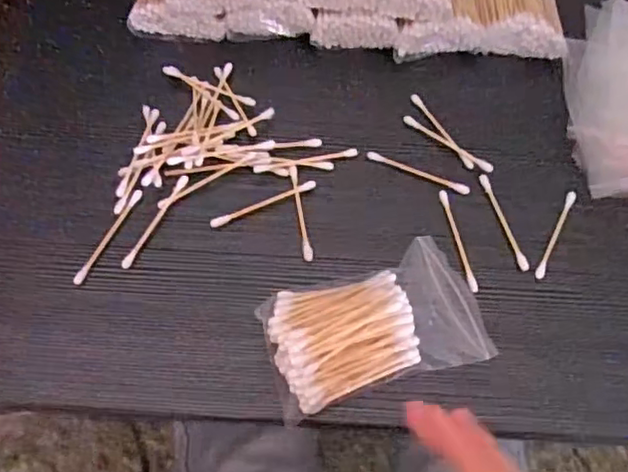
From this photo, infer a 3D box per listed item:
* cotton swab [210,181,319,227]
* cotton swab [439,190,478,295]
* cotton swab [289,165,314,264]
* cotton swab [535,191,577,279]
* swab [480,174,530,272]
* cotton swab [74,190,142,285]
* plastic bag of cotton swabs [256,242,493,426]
[{"bbox_3d":[-0.032,-0.021,0.389,0.070,0.005,0.008,-22,64,-14],"label":"cotton swab"},{"bbox_3d":[0.089,0.002,0.381,0.005,0.004,0.070,-8,61,-7],"label":"cotton swab"},{"bbox_3d":[-0.008,-0.015,0.386,0.006,0.004,0.068,-7,61,-6],"label":"cotton swab"},{"bbox_3d":[0.151,-0.002,0.386,0.006,0.006,0.069,26,63,12],"label":"cotton swab"},{"bbox_3d":[0.119,-0.009,0.389,0.006,0.004,0.071,-12,62,-9],"label":"swab"},{"bbox_3d":[-0.124,0.000,0.376,0.005,0.005,0.069,22,62,10],"label":"cotton swab"},{"bbox_3d":[0.032,0.048,0.337,0.112,0.029,0.068,-14,62,-10],"label":"plastic bag of cotton swabs"}]

